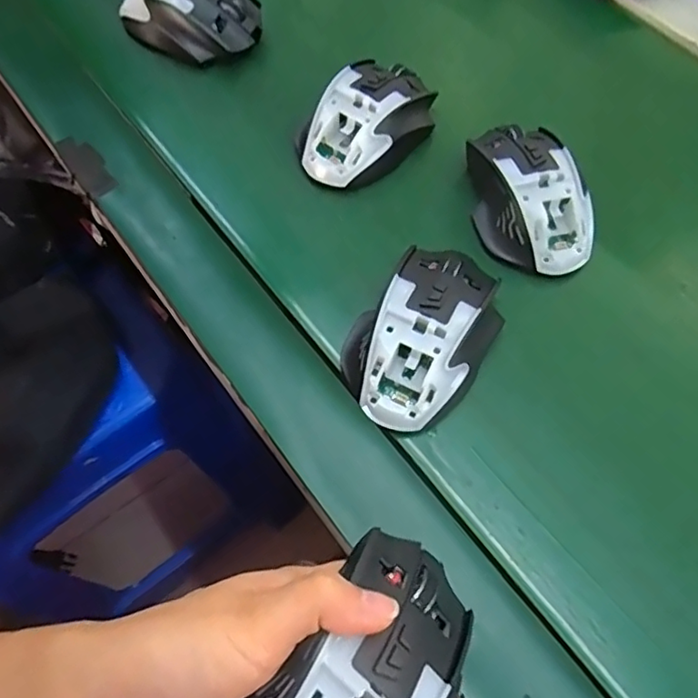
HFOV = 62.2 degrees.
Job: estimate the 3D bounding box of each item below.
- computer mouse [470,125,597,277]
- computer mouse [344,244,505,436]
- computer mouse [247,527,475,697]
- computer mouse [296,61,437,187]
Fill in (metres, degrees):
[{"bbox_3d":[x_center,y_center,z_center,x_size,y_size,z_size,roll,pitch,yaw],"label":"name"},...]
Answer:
[{"bbox_3d":[0.114,-0.101,0.374,0.064,0.034,0.107,-12,64,-8],"label":"computer mouse"},{"bbox_3d":[0.044,-0.009,0.329,0.068,0.037,0.106,31,66,13],"label":"computer mouse"},{"bbox_3d":[0.003,0.127,0.215,0.063,0.040,0.112,43,70,-4],"label":"computer mouse"},{"bbox_3d":[0.015,-0.159,0.402,0.065,0.034,0.102,32,66,13],"label":"computer mouse"}]

